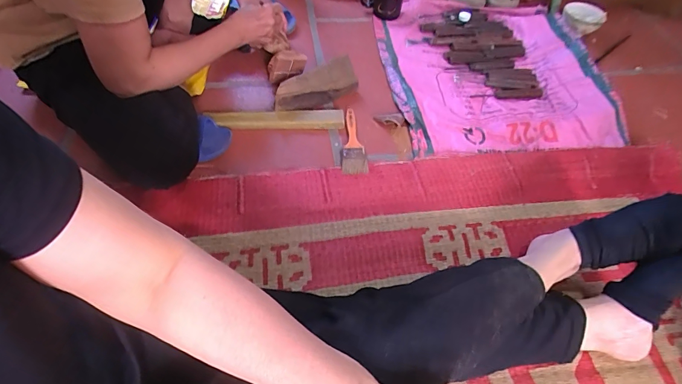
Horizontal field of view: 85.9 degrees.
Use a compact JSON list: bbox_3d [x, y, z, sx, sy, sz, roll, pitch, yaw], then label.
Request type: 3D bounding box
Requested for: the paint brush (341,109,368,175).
[{"bbox_3d":[0.025,-0.104,0.740,0.048,0.017,0.167,1,54,-2],"label":"paint brush"}]

